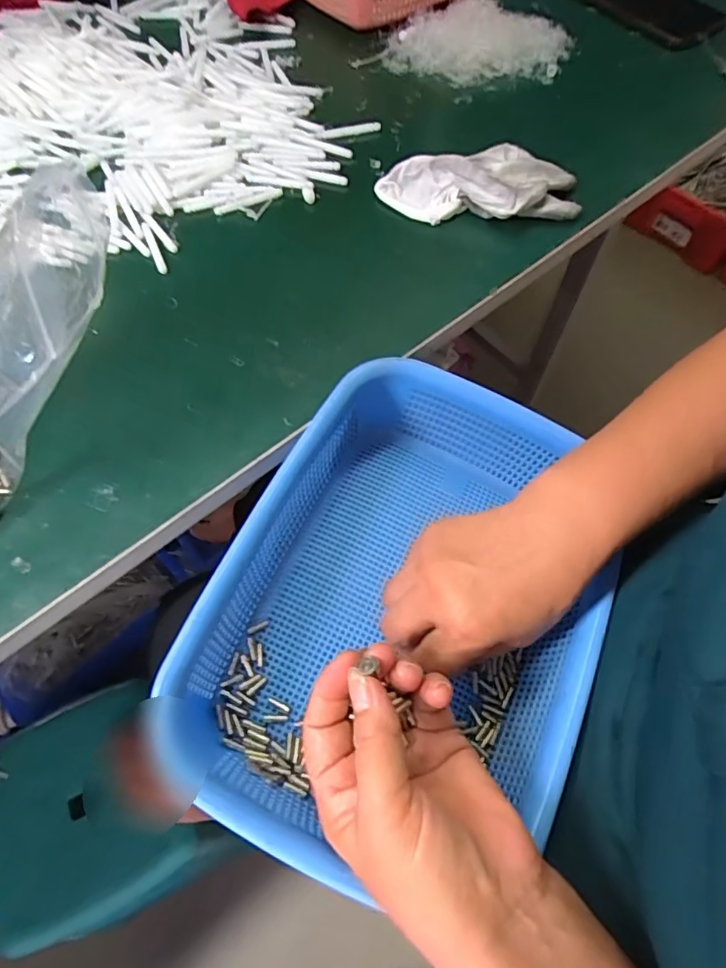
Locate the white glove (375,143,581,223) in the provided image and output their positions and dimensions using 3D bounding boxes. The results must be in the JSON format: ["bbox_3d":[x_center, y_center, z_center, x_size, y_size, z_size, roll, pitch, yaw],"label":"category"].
[{"bbox_3d":[0.090,-0.232,0.423,0.145,0.037,0.063,-7,63,-2],"label":"white glove"}]

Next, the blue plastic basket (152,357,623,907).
[{"bbox_3d":[0.033,0.070,0.334,0.209,0.087,0.288,22,66,12],"label":"blue plastic basket"}]

